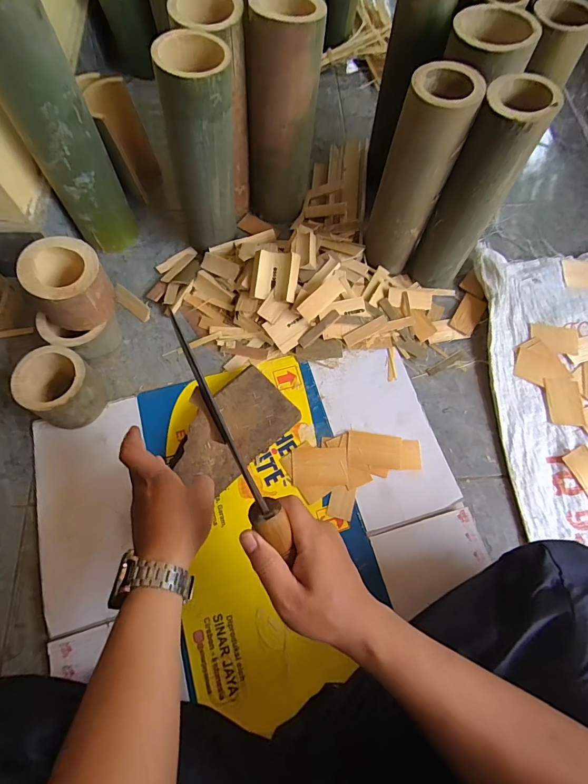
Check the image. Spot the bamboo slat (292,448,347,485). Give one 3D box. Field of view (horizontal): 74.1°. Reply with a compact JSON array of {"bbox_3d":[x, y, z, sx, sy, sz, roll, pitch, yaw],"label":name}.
[{"bbox_3d":[0.036,0.101,0.534,0.074,0.004,0.050,-1,71,2],"label":"bamboo slat"}]

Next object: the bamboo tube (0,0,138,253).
[{"bbox_3d":[-0.310,-0.338,0.523,0.094,0.319,0.089,-33,73,-13],"label":"bamboo tube"}]

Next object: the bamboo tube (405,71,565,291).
[{"bbox_3d":[0.244,-0.260,0.540,0.081,0.270,0.090,31,71,10],"label":"bamboo tube"}]

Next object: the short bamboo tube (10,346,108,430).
[{"bbox_3d":[-0.310,-0.003,0.528,0.090,0.083,0.086,0,69,-1],"label":"short bamboo tube"}]

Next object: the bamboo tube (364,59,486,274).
[{"bbox_3d":[0.160,-0.279,0.535,0.080,0.255,0.080,29,71,9],"label":"bamboo tube"}]

